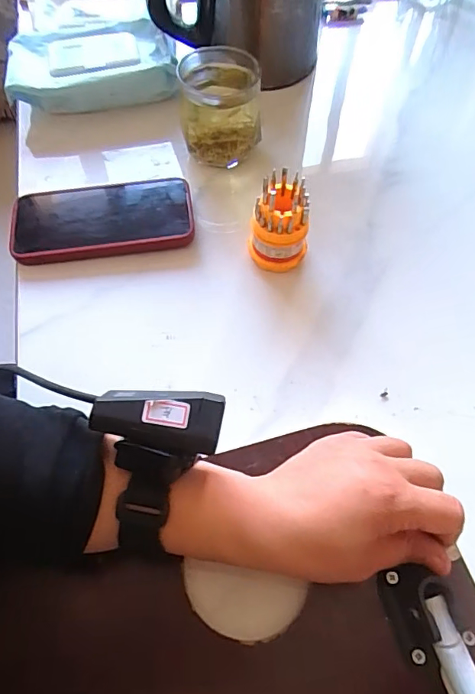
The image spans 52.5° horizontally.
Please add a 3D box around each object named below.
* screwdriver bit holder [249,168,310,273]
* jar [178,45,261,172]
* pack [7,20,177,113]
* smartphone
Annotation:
[{"bbox_3d":[0.036,-0.102,0.405,0.046,0.078,0.041,6,61,4],"label":"screwdriver bit holder"},{"bbox_3d":[-0.018,-0.230,0.472,0.071,0.089,0.075,0,61,0],"label":"jar"},{"bbox_3d":[-0.159,-0.313,0.533,0.179,0.033,0.114,-8,61,-4],"label":"pack"},{"bbox_3d":[-0.123,-0.117,0.446,0.160,0.018,0.080,-7,59,-3],"label":"smartphone"}]

